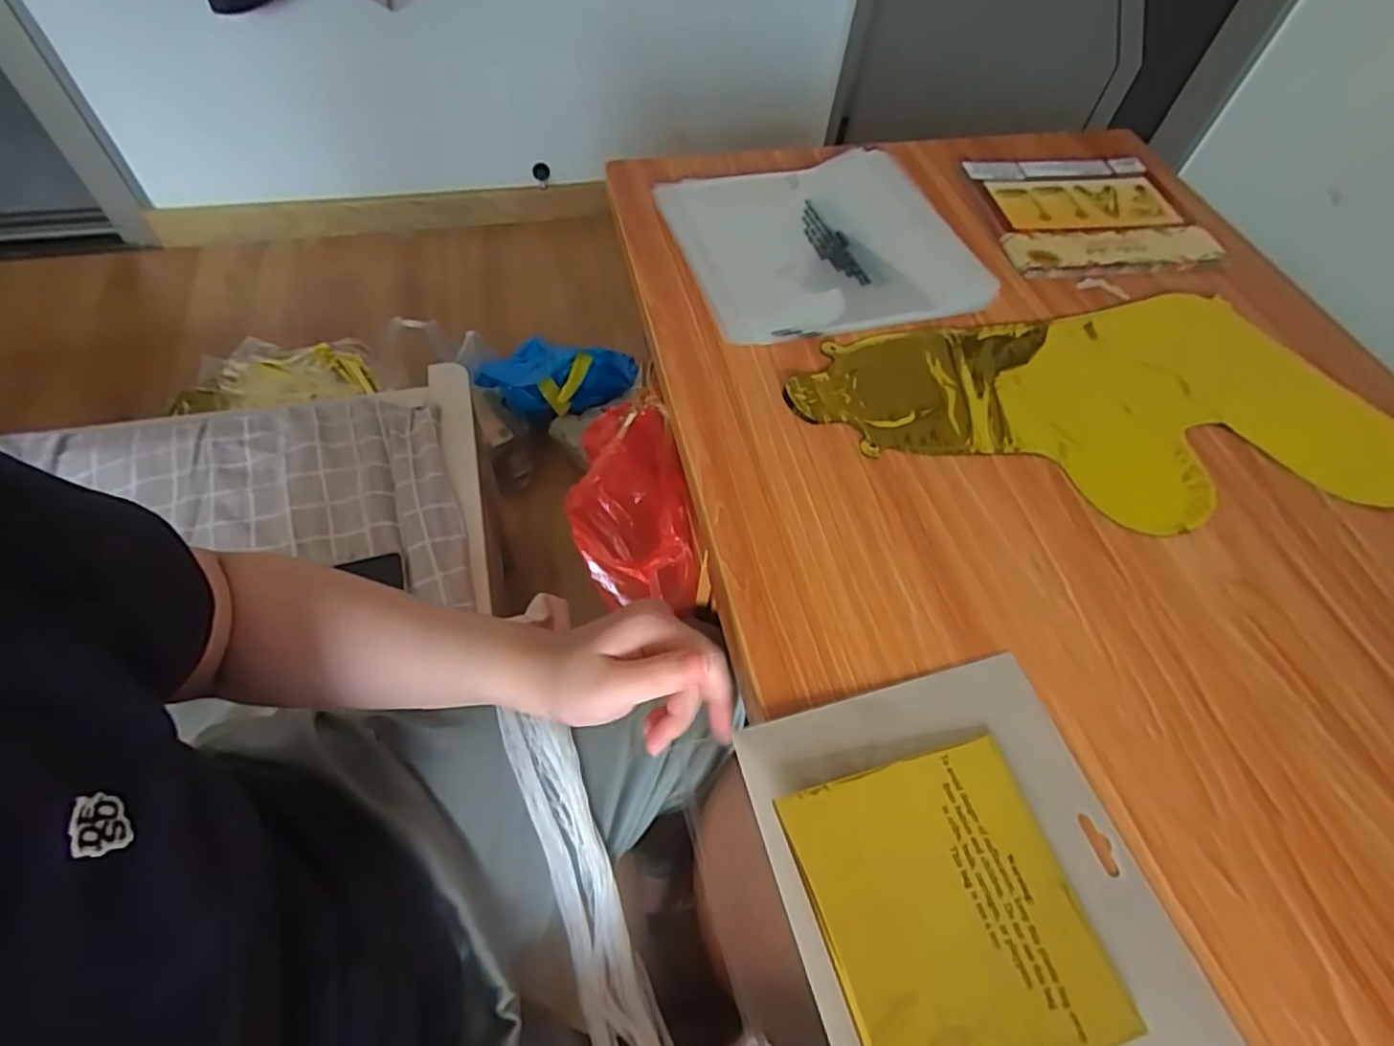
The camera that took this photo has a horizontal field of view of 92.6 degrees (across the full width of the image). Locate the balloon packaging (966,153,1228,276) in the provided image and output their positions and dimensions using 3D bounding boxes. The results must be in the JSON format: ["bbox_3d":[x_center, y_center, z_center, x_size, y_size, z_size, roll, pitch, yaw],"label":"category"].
[{"bbox_3d":[0.345,-0.278,0.595,0.182,0.008,0.160,-6,58,-7],"label":"balloon packaging"}]

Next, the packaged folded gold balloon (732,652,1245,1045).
[{"bbox_3d":[0.123,0.163,0.292,0.160,0.011,0.190,-13,59,-12],"label":"packaged folded gold balloon"}]

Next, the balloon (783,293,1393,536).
[{"bbox_3d":[0.268,-0.079,0.456,0.391,0.016,0.189,-6,58,-8],"label":"balloon"}]

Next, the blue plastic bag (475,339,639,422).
[{"bbox_3d":[-0.264,-0.283,1.274,0.267,0.127,0.134,1,56,15],"label":"blue plastic bag"}]

